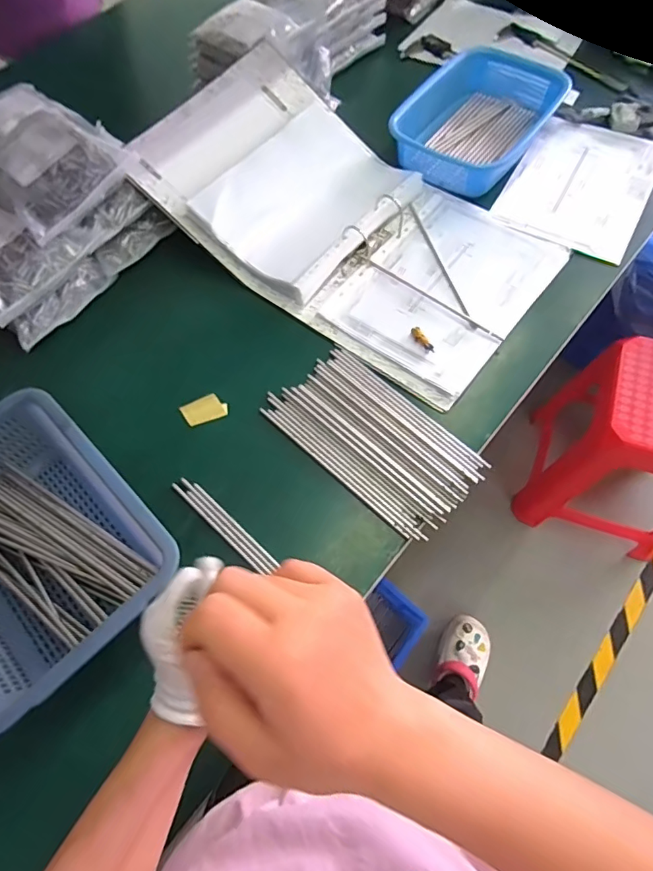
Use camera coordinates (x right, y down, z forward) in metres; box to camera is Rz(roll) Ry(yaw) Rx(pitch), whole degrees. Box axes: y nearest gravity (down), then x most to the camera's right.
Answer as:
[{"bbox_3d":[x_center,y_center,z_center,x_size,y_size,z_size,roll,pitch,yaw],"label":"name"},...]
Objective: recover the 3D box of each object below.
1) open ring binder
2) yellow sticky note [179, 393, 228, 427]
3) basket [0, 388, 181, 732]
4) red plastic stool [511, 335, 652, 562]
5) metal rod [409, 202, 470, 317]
[{"bbox_3d":[0.027,-0.337,0.729,0.594,0.087,0.338,35,71,17],"label":"open ring binder"},{"bbox_3d":[-0.159,-0.032,0.649,0.054,0.037,0.007,-26,36,-1],"label":"yellow sticky note"},{"bbox_3d":[-0.319,0.124,0.542,0.219,0.103,0.300,-40,69,-15],"label":"basket"},{"bbox_3d":[0.665,0.033,1.097,0.310,0.376,0.320,20,67,12],"label":"red plastic stool"},{"bbox_3d":[0.164,-0.265,0.736,0.008,0.011,0.221,-16,65,-5],"label":"metal rod"}]

